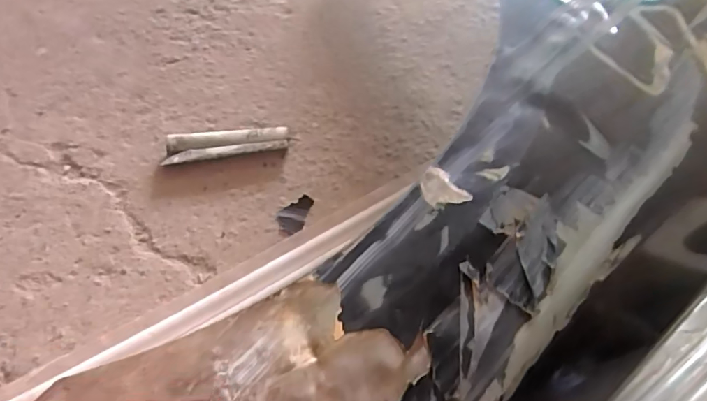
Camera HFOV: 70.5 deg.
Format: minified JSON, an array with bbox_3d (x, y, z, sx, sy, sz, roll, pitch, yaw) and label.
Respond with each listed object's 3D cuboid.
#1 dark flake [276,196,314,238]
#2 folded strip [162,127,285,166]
[{"bbox_3d":[-0.065,0.017,0.532,0.033,0.008,0.057,5,51,13],"label":"dark flake"},{"bbox_3d":[-0.146,-0.065,0.576,0.136,0.015,0.038,-8,59,-7],"label":"folded strip"}]

